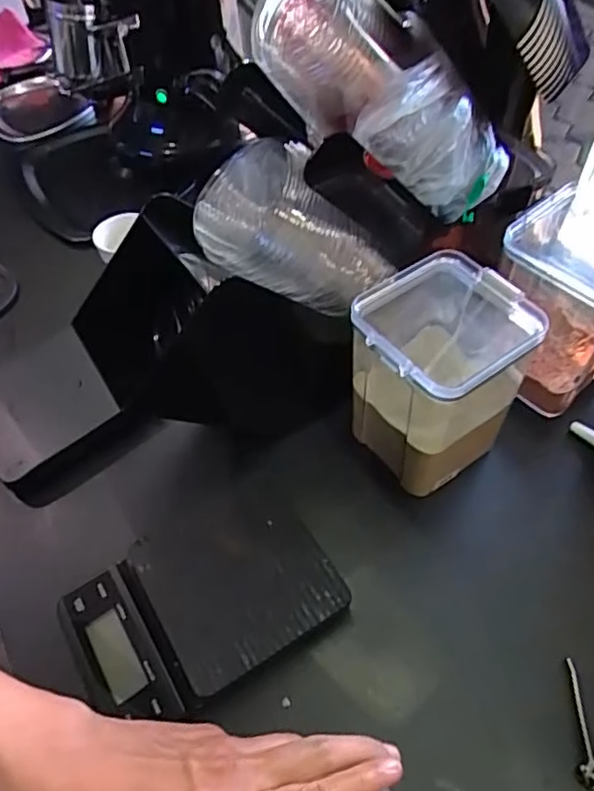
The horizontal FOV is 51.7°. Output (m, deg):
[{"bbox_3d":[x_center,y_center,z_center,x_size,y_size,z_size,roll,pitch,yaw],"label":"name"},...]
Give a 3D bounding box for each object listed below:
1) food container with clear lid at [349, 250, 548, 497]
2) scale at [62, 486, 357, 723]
[{"bbox_3d":[0.113,-0.012,0.499,0.116,0.164,0.108,-33,58,-18],"label":"food container with clear lid"},{"bbox_3d":[-0.073,0.159,0.468,0.198,0.037,0.139,-28,57,-15],"label":"scale"}]

